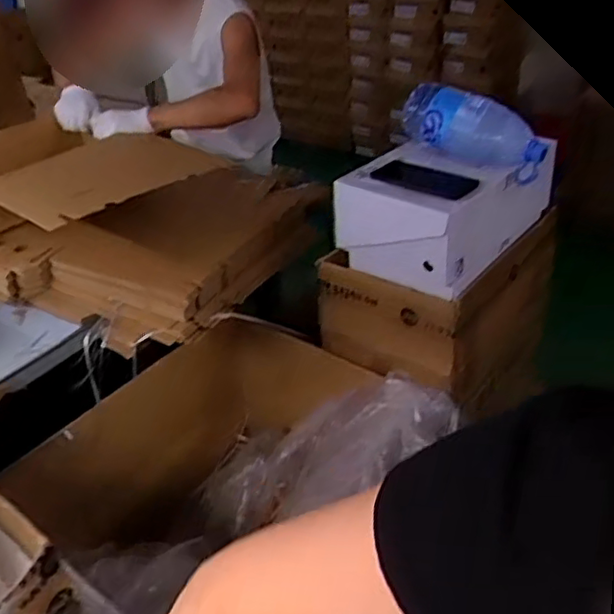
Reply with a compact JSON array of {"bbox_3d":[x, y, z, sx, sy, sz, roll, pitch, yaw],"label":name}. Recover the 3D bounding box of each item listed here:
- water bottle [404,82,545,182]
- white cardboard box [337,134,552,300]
[{"bbox_3d":[0.274,-0.298,1.071,0.246,0.088,0.091,29,45,16],"label":"water bottle"},{"bbox_3d":[0.226,-0.166,1.075,0.316,0.152,0.204,-32,45,-33],"label":"white cardboard box"}]

